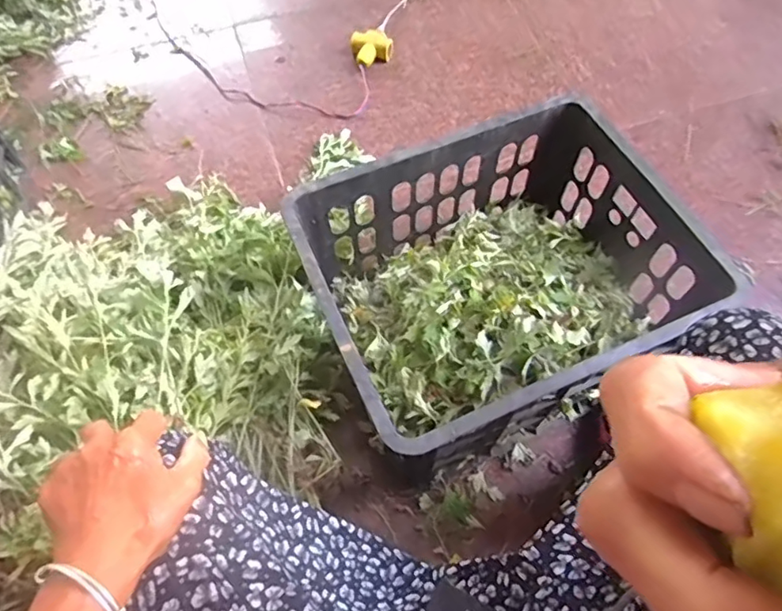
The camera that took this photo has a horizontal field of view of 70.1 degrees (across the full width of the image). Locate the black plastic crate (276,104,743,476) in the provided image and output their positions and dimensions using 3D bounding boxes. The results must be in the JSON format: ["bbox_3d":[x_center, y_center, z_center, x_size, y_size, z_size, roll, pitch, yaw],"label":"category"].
[{"bbox_3d":[0.129,-0.033,0.767,0.448,0.228,0.384,-22,64,-11],"label":"black plastic crate"}]

